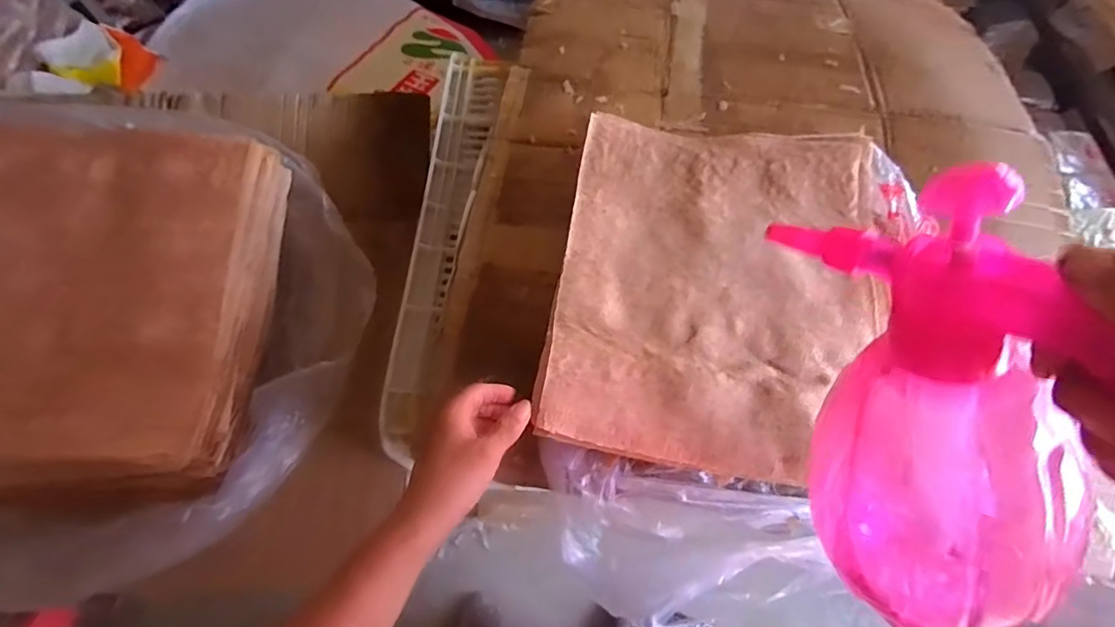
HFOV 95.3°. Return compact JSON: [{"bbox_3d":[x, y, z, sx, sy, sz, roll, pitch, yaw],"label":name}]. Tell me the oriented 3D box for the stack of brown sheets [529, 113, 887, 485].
[{"bbox_3d":[0.167,-0.044,0.516,0.315,0.023,0.395,10,62,2],"label":"stack of brown sheets"}]

